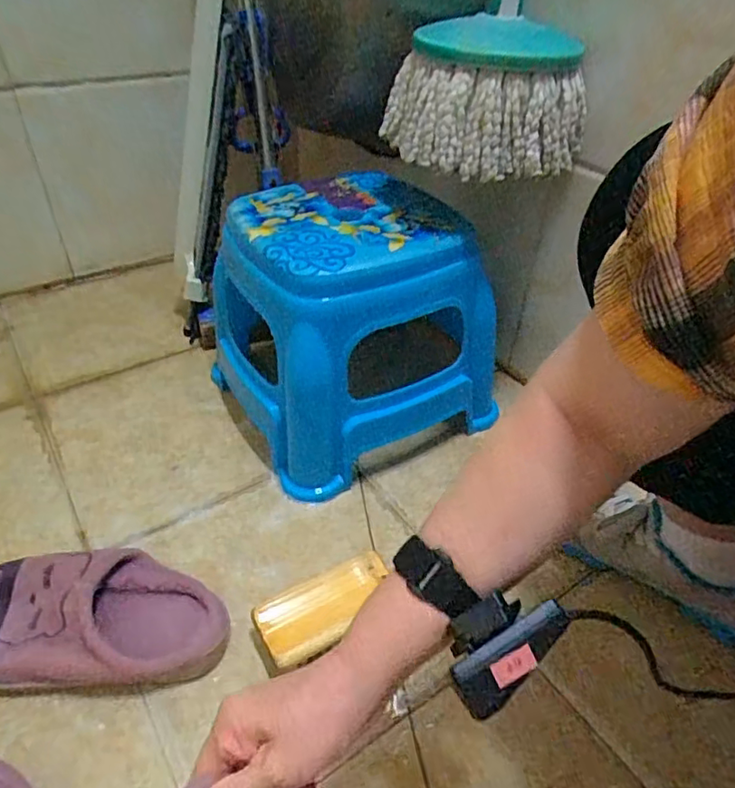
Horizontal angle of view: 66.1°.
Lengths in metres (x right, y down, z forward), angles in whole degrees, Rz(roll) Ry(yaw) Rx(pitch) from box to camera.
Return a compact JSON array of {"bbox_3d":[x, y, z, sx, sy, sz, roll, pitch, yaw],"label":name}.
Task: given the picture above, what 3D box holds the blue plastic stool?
[{"bbox_3d":[-0.018,-0.082,0.675,0.275,0.264,0.250,-20,45,-27],"label":"blue plastic stool"}]

